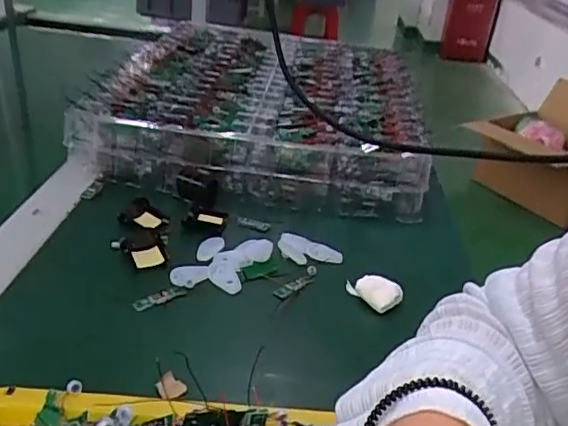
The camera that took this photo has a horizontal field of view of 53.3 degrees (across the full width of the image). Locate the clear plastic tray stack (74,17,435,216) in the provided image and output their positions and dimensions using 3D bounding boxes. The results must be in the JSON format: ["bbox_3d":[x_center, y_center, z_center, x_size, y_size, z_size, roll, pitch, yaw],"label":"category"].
[{"bbox_3d":[-0.020,-0.170,0.842,0.395,0.083,0.548,7,29,1],"label":"clear plastic tray stack"}]

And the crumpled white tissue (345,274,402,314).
[{"bbox_3d":[0.076,0.068,0.485,0.048,0.023,0.024,14,30,14],"label":"crumpled white tissue"}]

